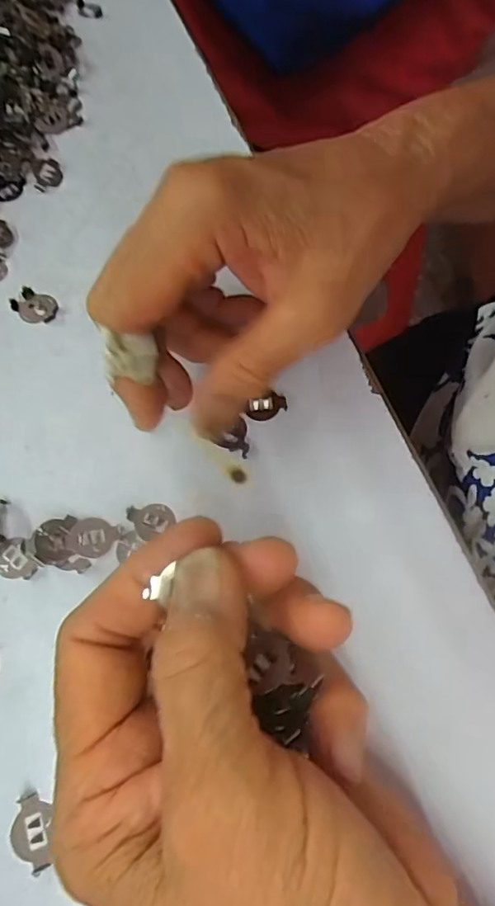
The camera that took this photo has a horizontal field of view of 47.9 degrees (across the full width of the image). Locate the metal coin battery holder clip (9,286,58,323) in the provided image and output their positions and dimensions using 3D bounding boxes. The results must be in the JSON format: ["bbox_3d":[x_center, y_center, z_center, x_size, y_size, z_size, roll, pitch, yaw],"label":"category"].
[{"bbox_3d":[-0.103,-0.072,0.271,0.023,0.004,0.017,37,72,15],"label":"metal coin battery holder clip"}]

